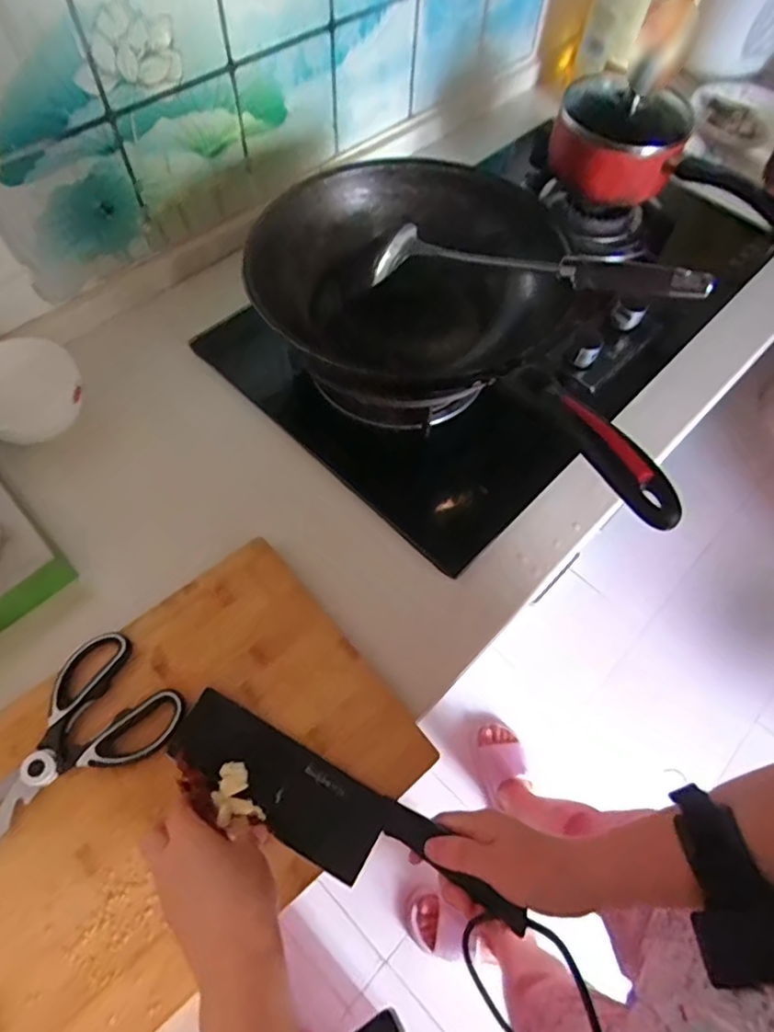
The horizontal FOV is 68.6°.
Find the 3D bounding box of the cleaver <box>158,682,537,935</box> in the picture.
[{"bbox_3d":[-0.039,0.229,0.431,0.286,0.017,0.064,26,64,12],"label":"cleaver"}]

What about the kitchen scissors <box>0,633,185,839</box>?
[{"bbox_3d":[-0.259,0.185,0.444,0.106,0.012,0.179,39,67,16],"label":"kitchen scissors"}]

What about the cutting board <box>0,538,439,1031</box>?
[{"bbox_3d":[-0.182,0.212,0.446,0.375,0.029,0.255,-36,70,-19],"label":"cutting board"}]

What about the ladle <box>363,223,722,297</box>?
[{"bbox_3d":[0.134,-0.236,0.542,0.316,0.042,0.050,18,62,22],"label":"ladle"}]

